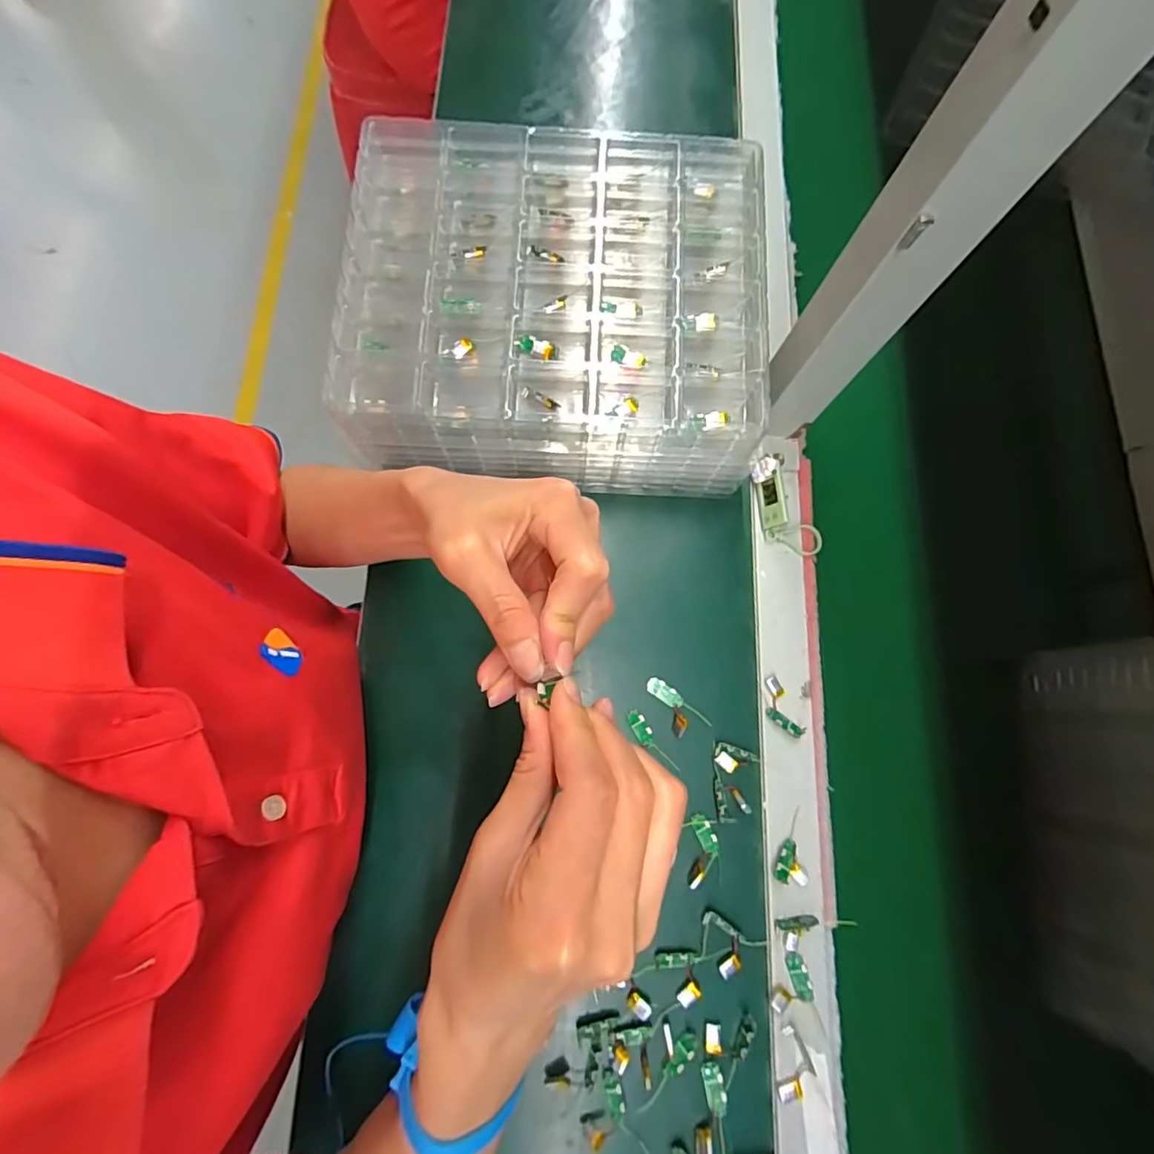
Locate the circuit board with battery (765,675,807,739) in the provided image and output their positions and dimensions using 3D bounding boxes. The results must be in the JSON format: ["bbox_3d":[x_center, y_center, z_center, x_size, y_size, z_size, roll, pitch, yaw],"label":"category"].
[{"bbox_3d":[0.152,0.099,0.411,0.020,0.006,0.047,-25,79,-6],"label":"circuit board with battery"}]

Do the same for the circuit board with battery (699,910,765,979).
[{"bbox_3d":[0.100,0.245,0.370,0.039,0.004,0.034,43,80,8],"label":"circuit board with battery"}]

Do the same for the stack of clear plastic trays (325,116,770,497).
[{"bbox_3d":[-0.017,-0.196,0.431,0.297,0.101,0.257,2,77,-2],"label":"stack of clear plastic trays"}]

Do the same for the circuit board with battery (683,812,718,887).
[{"bbox_3d":[0.087,0.190,0.380,0.021,0.007,0.045,0,77,-3],"label":"circuit board with battery"}]

